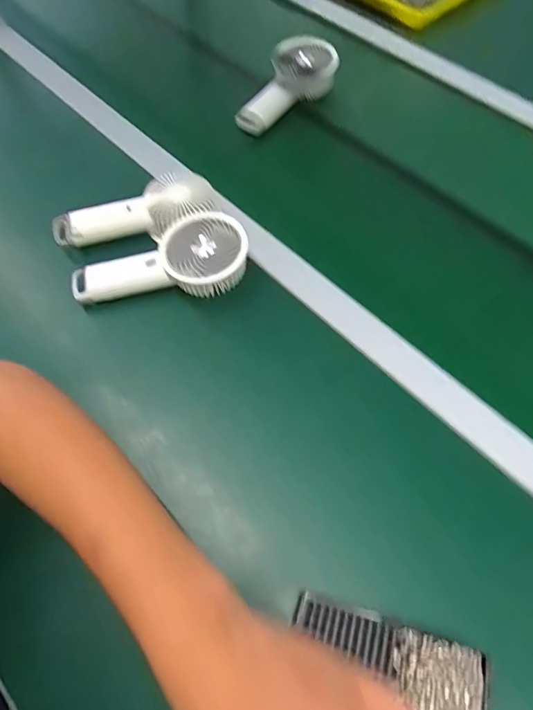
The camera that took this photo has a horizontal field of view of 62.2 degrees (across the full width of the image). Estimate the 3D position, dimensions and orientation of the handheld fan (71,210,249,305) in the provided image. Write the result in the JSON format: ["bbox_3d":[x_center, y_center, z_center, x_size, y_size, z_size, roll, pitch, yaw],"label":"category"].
[{"bbox_3d":[-0.111,-0.093,0.461,0.182,0.040,0.084,-17,64,-9],"label":"handheld fan"}]

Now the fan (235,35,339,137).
[{"bbox_3d":[0.024,-0.391,0.643,0.086,0.042,0.183,40,83,18],"label":"fan"}]

